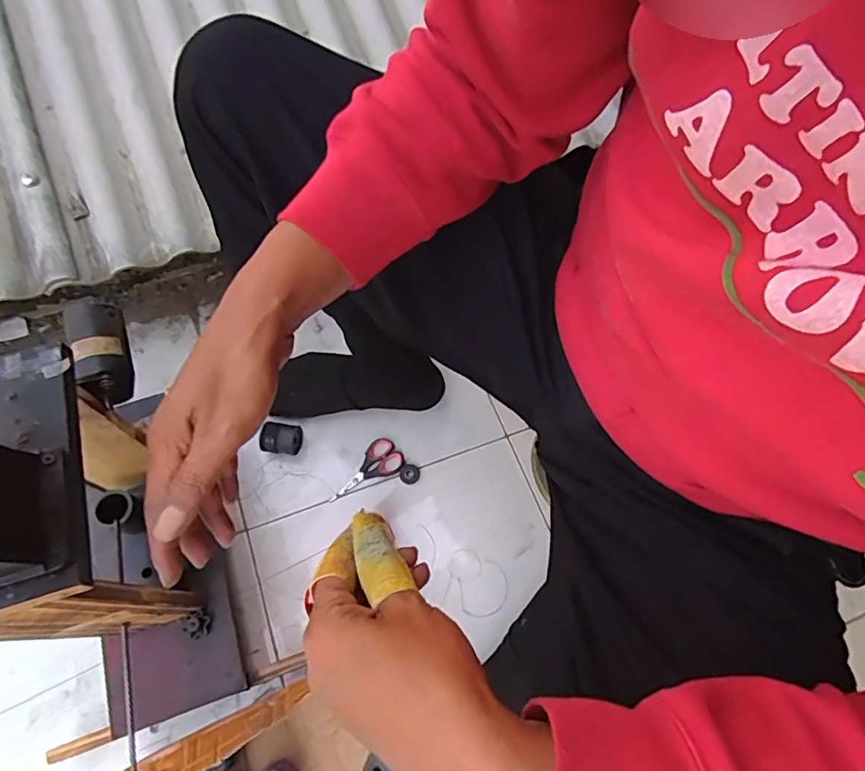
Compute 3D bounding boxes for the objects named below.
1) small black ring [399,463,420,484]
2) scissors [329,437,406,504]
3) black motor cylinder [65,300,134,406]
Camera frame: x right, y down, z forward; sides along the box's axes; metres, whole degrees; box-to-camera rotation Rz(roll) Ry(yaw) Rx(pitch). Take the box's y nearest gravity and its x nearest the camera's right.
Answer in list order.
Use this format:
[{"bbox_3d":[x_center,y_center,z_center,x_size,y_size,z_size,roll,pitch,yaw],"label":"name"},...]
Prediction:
[{"bbox_3d":[-0.033,0.129,0.803,0.030,0.005,0.029,1,66,-2],"label":"small black ring"},{"bbox_3d":[-0.096,0.130,0.800,0.056,0.006,0.119,42,71,15],"label":"scissors"},{"bbox_3d":[-0.338,-0.035,0.566,0.047,0.054,0.104,-20,69,-11],"label":"black motor cylinder"}]

